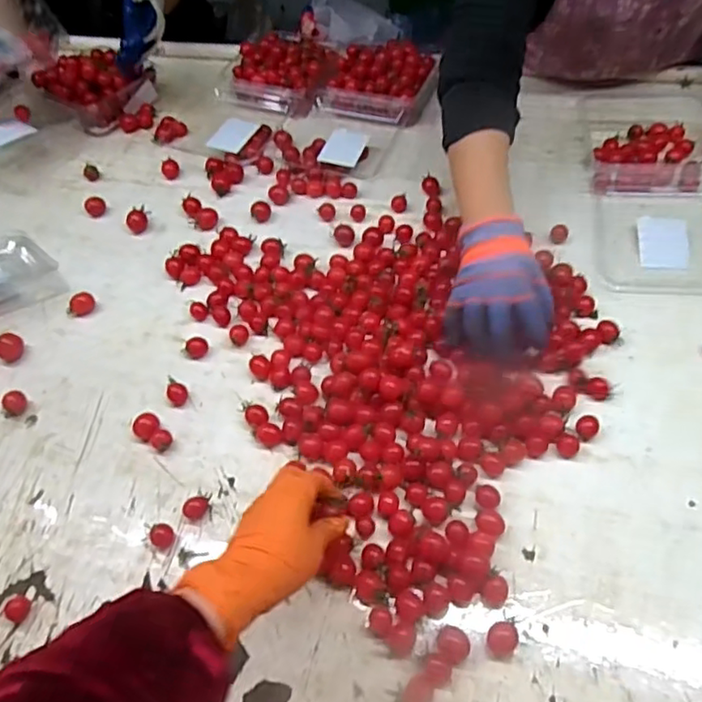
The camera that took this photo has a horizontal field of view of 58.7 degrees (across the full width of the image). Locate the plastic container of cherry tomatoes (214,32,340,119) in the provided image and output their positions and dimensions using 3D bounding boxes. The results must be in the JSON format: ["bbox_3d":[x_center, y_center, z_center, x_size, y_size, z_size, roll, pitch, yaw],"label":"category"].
[{"bbox_3d":[-0.111,-0.462,1.032,0.170,0.055,0.156,19,58,19],"label":"plastic container of cherry tomatoes"}]

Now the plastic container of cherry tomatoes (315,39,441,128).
[{"bbox_3d":[0.045,-0.431,0.998,0.170,0.064,0.161,14,56,16],"label":"plastic container of cherry tomatoes"}]

